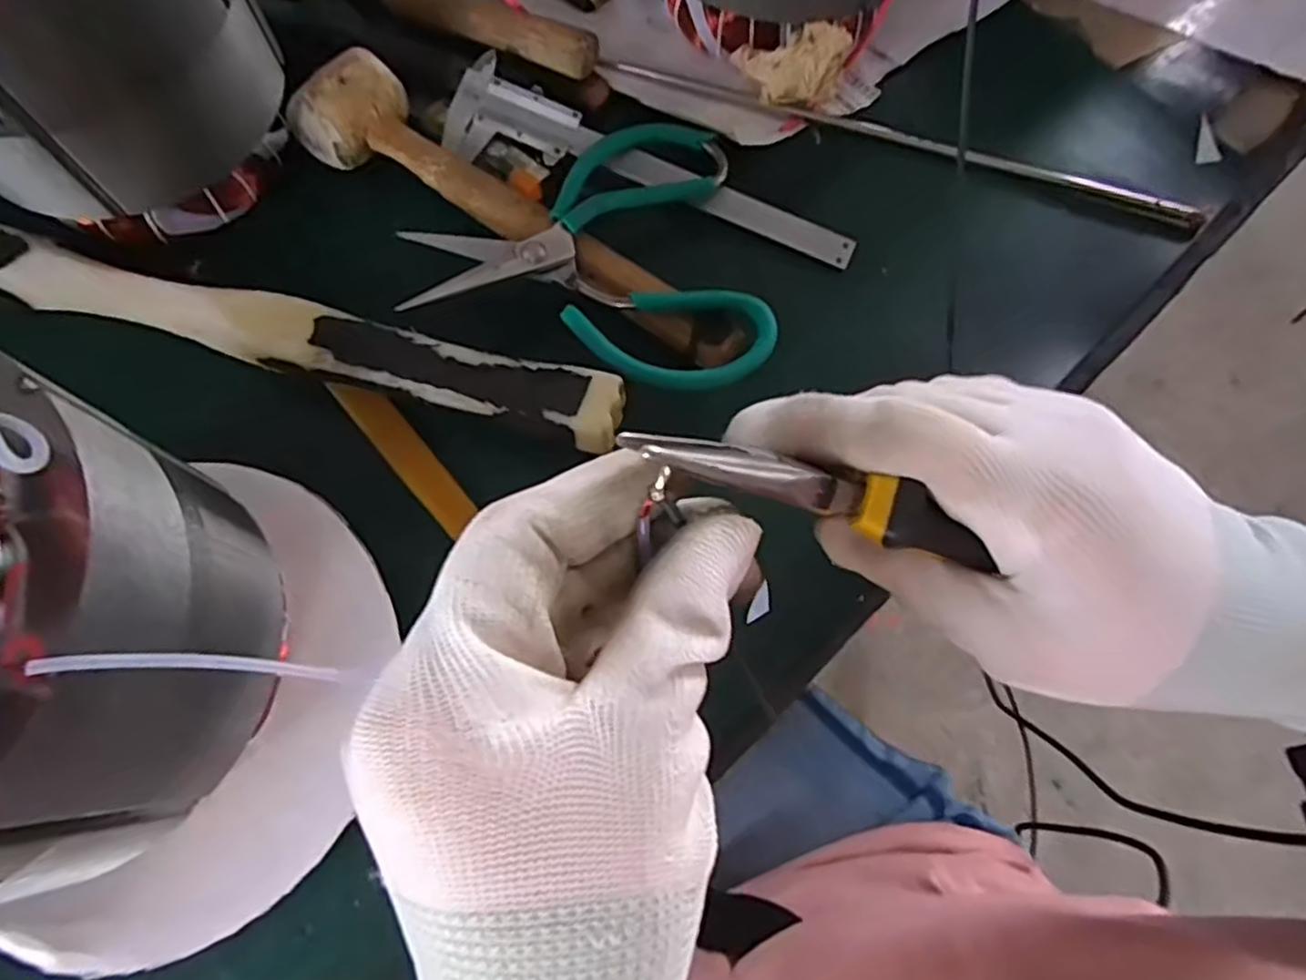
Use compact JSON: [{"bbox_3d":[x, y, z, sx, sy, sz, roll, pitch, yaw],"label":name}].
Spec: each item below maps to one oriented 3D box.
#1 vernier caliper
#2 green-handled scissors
[{"bbox_3d":[-0.006,-0.160,0.375,0.225,0.015,0.054,29,75,6],"label":"vernier caliper"},{"bbox_3d":[-0.037,-0.112,0.348,0.170,0.016,0.152,-9,74,-5],"label":"green-handled scissors"}]

